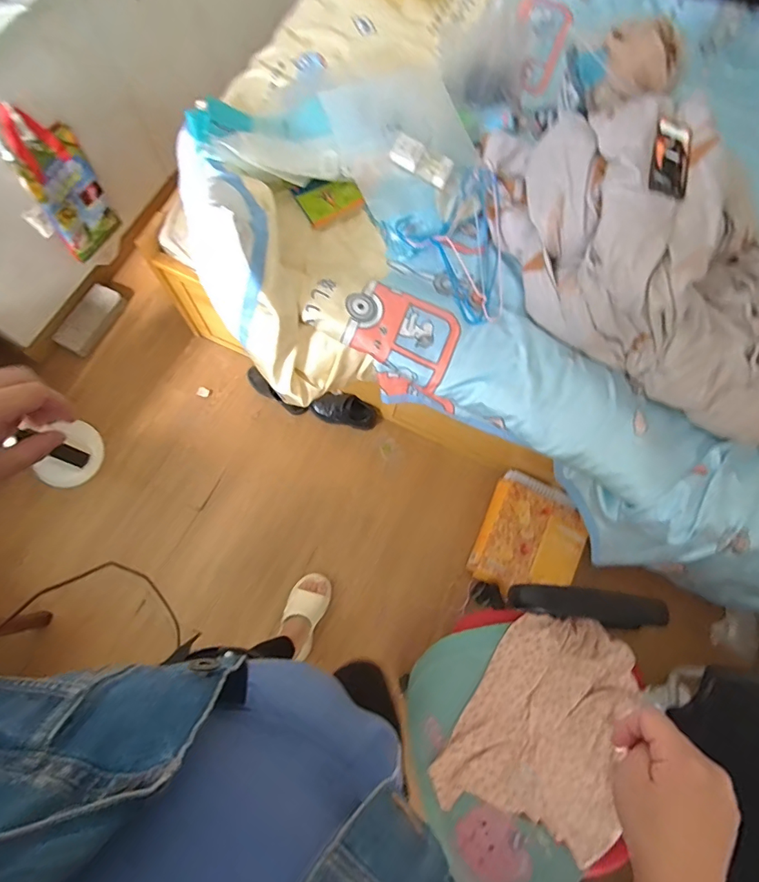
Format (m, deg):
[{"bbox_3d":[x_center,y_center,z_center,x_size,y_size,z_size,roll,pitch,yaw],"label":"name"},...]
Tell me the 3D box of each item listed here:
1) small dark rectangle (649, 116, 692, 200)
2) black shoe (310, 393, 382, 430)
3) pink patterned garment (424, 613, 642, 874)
[{"bbox_3d":[0.563,-0.552,0.895,0.073,0.015,0.163,11,85,0],"label":"small dark rectangle"},{"bbox_3d":[-0.102,-0.094,1.444,0.208,0.085,0.082,8,76,1],"label":"black shoe"},{"bbox_3d":[0.325,0.542,0.888,0.340,0.051,0.406,26,74,4],"label":"pink patterned garment"}]

